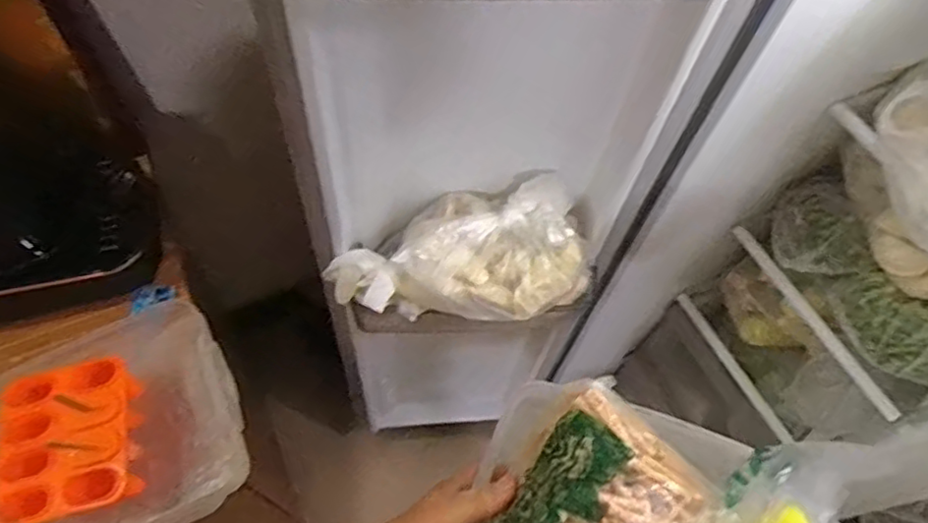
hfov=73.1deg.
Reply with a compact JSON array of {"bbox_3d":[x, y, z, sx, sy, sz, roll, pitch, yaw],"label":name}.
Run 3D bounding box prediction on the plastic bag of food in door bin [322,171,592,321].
[{"bbox_3d":[0.000,-0.007,0.674,0.289,0.096,0.132,-1,60,-4],"label":"plastic bag of food in door bin"}]

